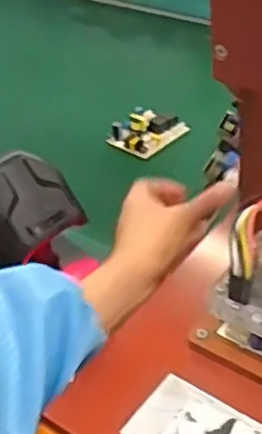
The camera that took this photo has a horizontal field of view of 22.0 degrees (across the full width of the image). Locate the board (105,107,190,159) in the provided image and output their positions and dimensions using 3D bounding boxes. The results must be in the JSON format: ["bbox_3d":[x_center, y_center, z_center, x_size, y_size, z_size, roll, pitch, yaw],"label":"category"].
[{"bbox_3d":[0.019,-0.104,0.802,0.079,0.025,0.060,-35,49,-29],"label":"board"}]

